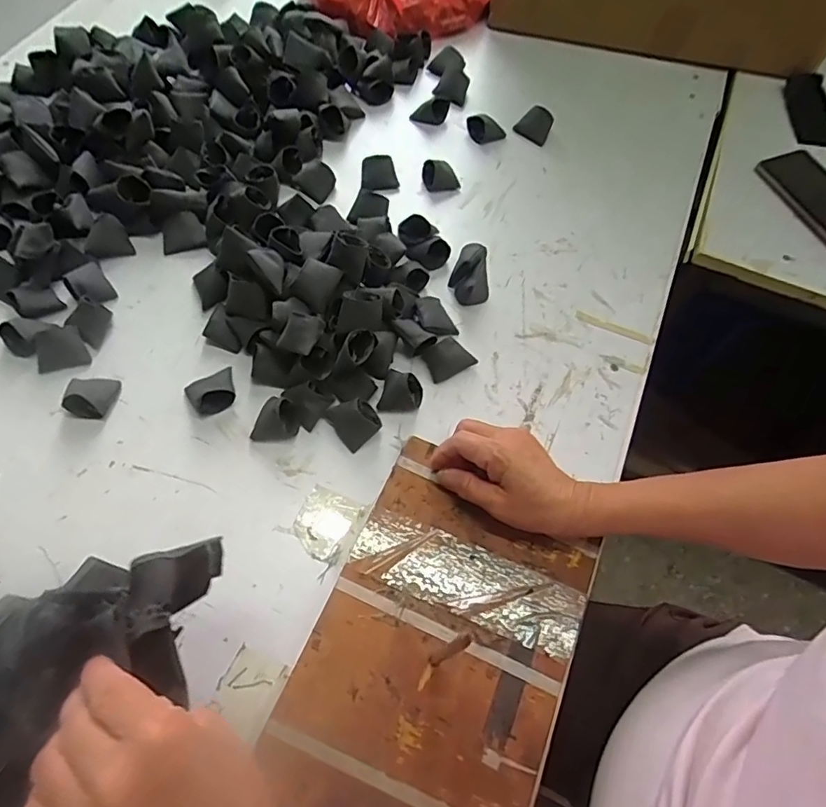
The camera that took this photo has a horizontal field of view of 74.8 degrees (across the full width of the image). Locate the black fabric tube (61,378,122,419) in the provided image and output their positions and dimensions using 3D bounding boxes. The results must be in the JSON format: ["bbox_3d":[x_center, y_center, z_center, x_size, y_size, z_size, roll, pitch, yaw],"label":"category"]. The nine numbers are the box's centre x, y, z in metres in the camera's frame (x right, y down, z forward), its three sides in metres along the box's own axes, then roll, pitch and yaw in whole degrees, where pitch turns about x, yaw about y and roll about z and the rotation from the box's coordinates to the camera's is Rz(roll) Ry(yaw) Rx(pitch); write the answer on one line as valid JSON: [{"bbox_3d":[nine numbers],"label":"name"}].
[{"bbox_3d":[-0.280,-0.008,0.464,0.038,0.024,0.036,4,63,-1],"label":"black fabric tube"}]

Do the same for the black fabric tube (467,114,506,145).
[{"bbox_3d":[0.087,-0.329,0.647,0.047,0.022,0.027,13,63,3],"label":"black fabric tube"}]

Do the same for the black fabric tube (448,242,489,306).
[{"bbox_3d":[0.058,-0.130,0.539,0.038,0.037,0.056,8,63,1],"label":"black fabric tube"}]

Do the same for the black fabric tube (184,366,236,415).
[{"bbox_3d":[-0.177,-0.013,0.472,0.041,0.023,0.034,-21,67,-13],"label":"black fabric tube"}]

